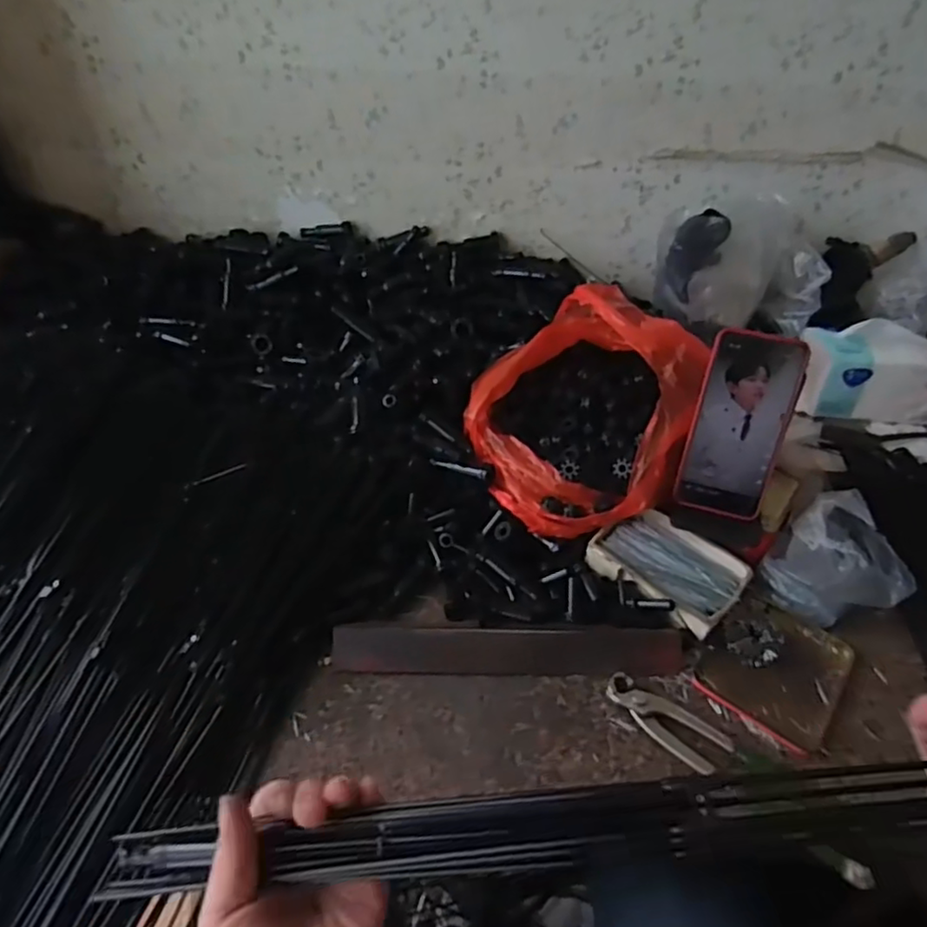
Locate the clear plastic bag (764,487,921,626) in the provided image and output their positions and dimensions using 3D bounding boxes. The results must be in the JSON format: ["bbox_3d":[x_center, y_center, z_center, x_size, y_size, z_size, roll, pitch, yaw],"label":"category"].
[{"bbox_3d":[0.333,0.081,0.582,0.110,0.051,0.113,-3,44,-6],"label":"clear plastic bag"}]

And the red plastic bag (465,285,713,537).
[{"bbox_3d":[0.121,-0.057,0.637,0.205,0.139,0.243,19,46,16],"label":"red plastic bag"}]

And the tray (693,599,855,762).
[{"bbox_3d":[0.261,0.166,0.531,0.100,0.015,0.121,31,50,27],"label":"tray"}]

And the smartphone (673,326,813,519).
[{"bbox_3d":[0.247,-0.033,0.569,0.078,0.162,0.016,14,14,12],"label":"smartphone"}]

